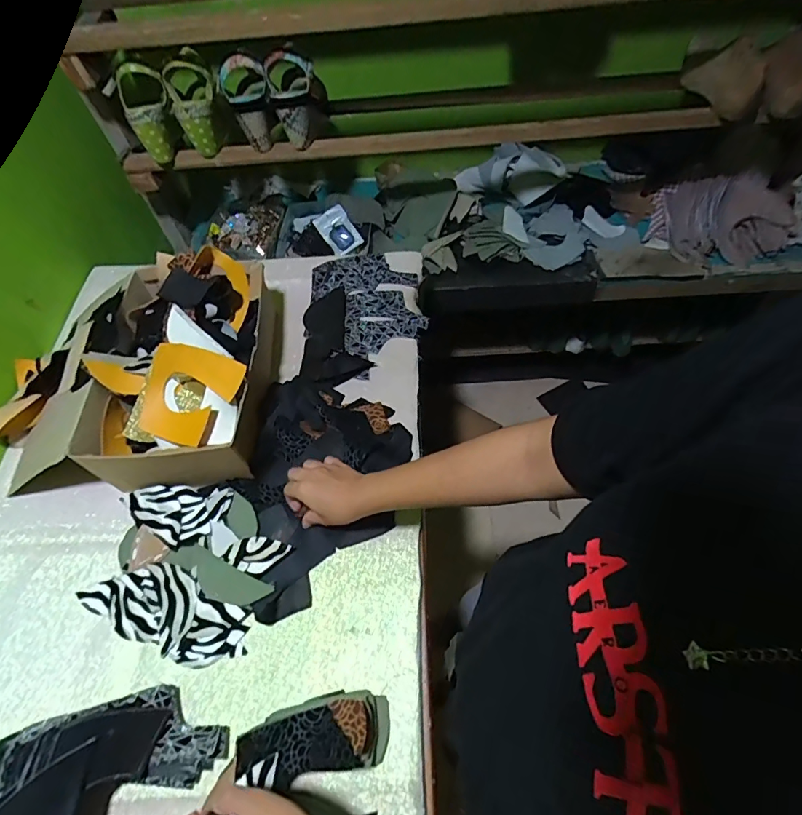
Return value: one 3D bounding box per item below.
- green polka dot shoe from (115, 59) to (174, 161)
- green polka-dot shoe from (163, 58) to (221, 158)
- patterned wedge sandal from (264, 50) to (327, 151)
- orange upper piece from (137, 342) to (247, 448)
[{"bbox_3d":[-0.428,-0.502,0.781,0.079,0.136,0.055,-25,60,-12],"label":"green polka dot shoe"},{"bbox_3d":[-0.353,-0.520,0.791,0.077,0.128,0.076,-21,59,-9],"label":"green polka-dot shoe"},{"bbox_3d":[-0.180,-0.543,0.791,0.092,0.131,0.100,-8,58,-1],"label":"patterned wedge sandal"},{"bbox_3d":[-0.271,-0.014,0.572,0.126,0.038,0.125,18,94,8],"label":"orange upper piece"}]

